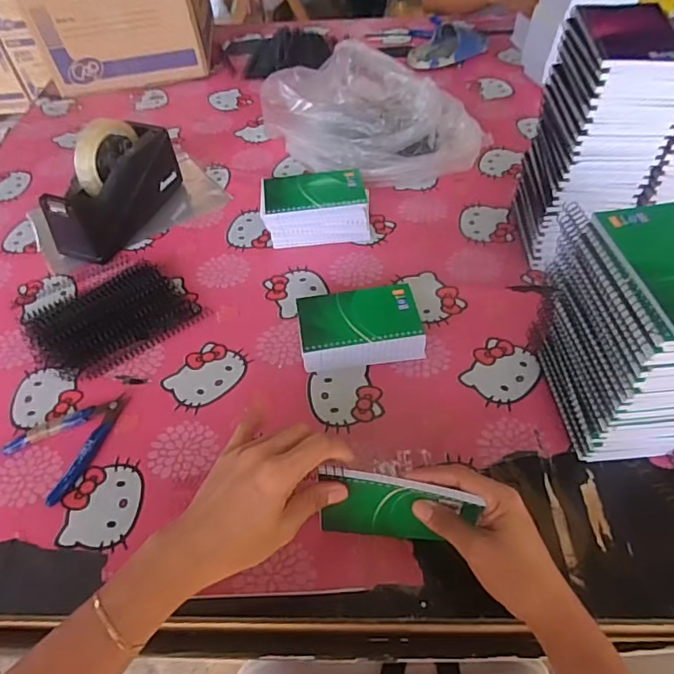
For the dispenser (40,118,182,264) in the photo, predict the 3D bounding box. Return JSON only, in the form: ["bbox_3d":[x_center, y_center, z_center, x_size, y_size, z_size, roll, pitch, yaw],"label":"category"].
[{"bbox_3d":[-0.296,-0.205,0.703,0.069,0.123,0.202,19,55,17],"label":"dispenser"}]

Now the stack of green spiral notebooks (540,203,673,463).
[{"bbox_3d":[0.253,0.005,0.453,0.086,0.184,0.134,-6,51,-2],"label":"stack of green spiral notebooks"}]

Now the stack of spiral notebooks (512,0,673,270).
[{"bbox_3d":[0.280,-0.201,0.580,0.102,0.249,0.133,-3,51,0],"label":"stack of spiral notebooks"}]

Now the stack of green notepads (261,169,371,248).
[{"bbox_3d":[-0.028,-0.168,0.695,0.137,0.062,0.083,-4,51,0],"label":"stack of green notepads"}]

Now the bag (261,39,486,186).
[{"bbox_3d":[0.054,-0.330,0.787,0.266,0.129,0.229,-23,54,-15],"label":"bag"}]

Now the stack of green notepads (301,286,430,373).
[{"bbox_3d":[0.026,-0.010,0.577,0.128,0.038,0.083,-7,51,-3],"label":"stack of green notepads"}]

